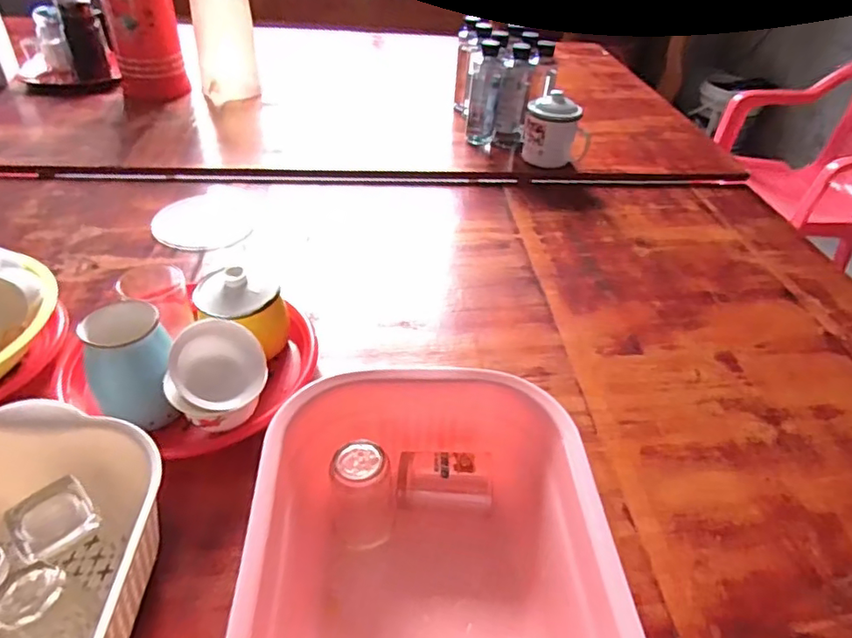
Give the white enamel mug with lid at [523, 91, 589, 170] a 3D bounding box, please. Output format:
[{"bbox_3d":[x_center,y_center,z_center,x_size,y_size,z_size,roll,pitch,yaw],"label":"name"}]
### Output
[{"bbox_3d":[0.227,-0.330,1.006,0.098,0.119,0.082,-12,43,-16],"label":"white enamel mug with lid"}]

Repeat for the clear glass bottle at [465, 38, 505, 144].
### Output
[{"bbox_3d":[0.109,-0.410,1.057,0.055,0.176,0.067,6,41,4],"label":"clear glass bottle"}]

